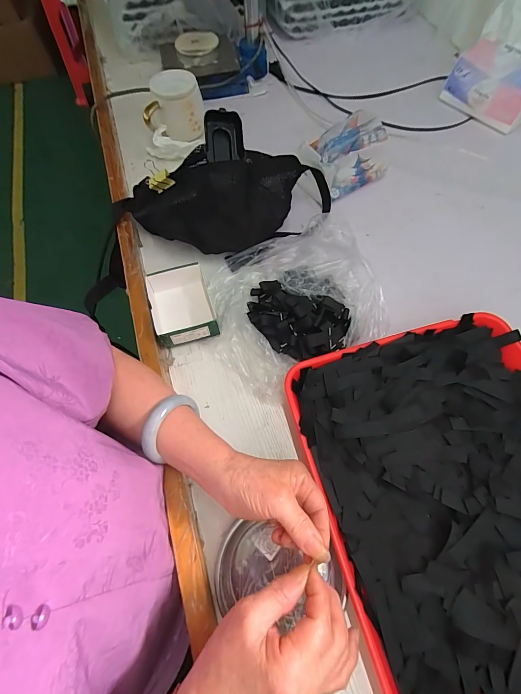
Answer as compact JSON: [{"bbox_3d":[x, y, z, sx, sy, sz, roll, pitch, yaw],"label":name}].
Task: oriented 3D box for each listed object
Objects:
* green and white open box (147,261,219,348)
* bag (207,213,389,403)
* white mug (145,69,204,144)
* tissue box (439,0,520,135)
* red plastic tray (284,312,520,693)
[{"bbox_3d":[-0.113,-0.062,0.460,0.083,0.041,0.119,-19,67,-6],"label":"green and white open box"},{"bbox_3d":[0.053,-0.073,0.451,0.246,0.061,0.219,-23,67,-7],"label":"bag"},{"bbox_3d":[-0.161,-0.434,0.592,0.102,0.102,0.076,-20,67,-6],"label":"white mug"},{"bbox_3d":[0.452,-0.511,0.586,0.159,0.169,0.079,42,48,21],"label":"tissue box"},{"bbox_3d":[0.219,0.170,0.347,0.298,0.049,0.393,-13,66,-6],"label":"red plastic tray"}]

